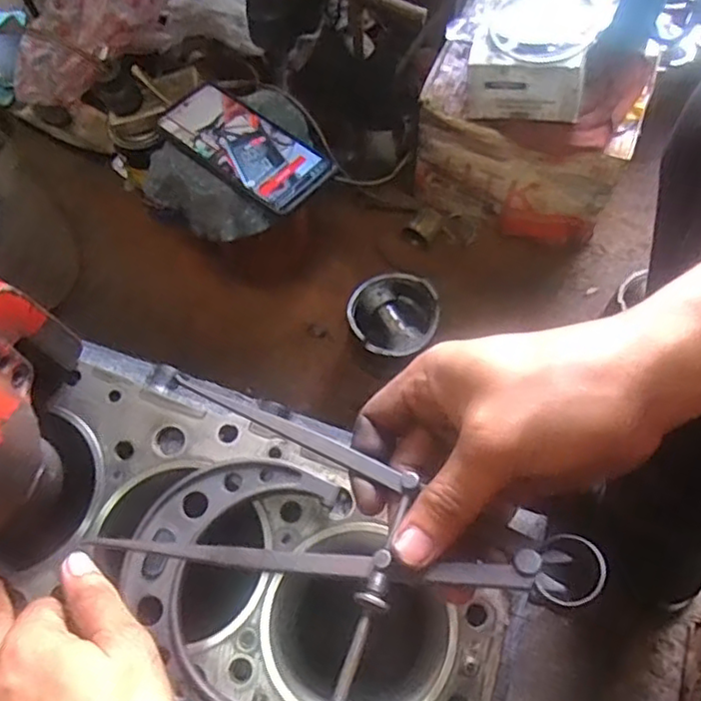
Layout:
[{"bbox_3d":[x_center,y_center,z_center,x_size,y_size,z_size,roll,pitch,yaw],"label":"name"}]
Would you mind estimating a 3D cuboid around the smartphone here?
[{"bbox_3d":[-0.096,-0.190,0.591,0.163,0.009,0.078,37,72,15],"label":"smartphone"}]

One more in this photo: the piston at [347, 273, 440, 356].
[{"bbox_3d":[0.045,-0.027,0.701,0.090,0.076,0.091,0,67,1],"label":"piston"}]

